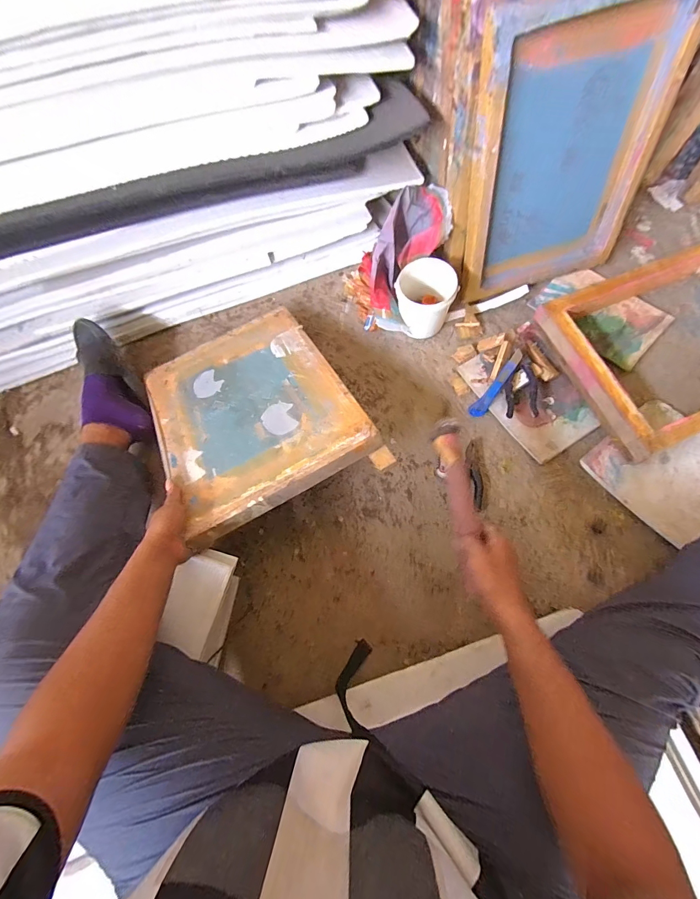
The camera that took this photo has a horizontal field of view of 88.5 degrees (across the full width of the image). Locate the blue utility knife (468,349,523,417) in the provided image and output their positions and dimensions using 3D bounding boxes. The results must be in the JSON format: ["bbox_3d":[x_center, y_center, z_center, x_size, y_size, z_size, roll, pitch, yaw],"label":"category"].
[{"bbox_3d":[0.316,-0.140,0.774,0.032,0.011,0.161,36,102,13],"label":"blue utility knife"}]

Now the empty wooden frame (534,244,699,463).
[{"bbox_3d":[0.678,-0.225,0.750,0.443,0.081,0.371,-23,72,-5],"label":"empty wooden frame"}]

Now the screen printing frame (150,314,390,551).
[{"bbox_3d":[-0.191,-0.089,0.696,0.340,0.025,0.434,-28,58,-8],"label":"screen printing frame"}]

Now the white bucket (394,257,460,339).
[{"bbox_3d":[0.159,-0.325,0.780,0.123,0.118,0.112,-1,72,2],"label":"white bucket"}]

